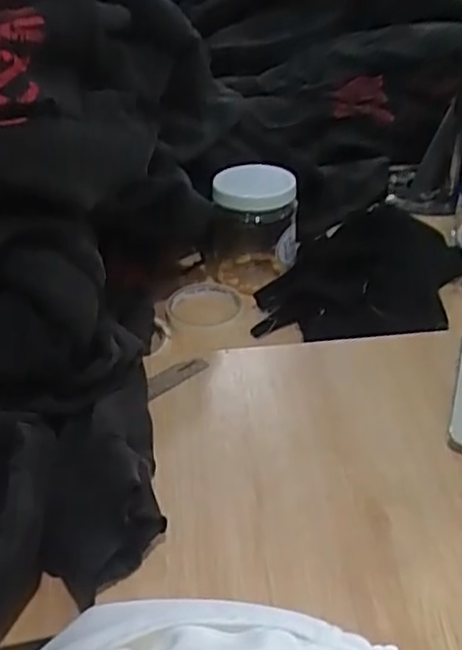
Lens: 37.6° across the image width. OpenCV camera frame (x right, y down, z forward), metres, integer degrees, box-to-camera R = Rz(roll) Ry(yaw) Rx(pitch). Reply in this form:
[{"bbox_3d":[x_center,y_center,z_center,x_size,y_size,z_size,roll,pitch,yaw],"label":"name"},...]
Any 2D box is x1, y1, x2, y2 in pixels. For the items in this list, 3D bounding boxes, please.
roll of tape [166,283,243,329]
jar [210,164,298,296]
[{"bbox_3d":[-0.030,-0.024,0.762,0.084,0.009,0.091,-2,35,1],"label":"roll of tape"},{"bbox_3d":[0.025,-0.112,0.785,0.092,0.120,0.096,-2,35,1],"label":"jar"}]

